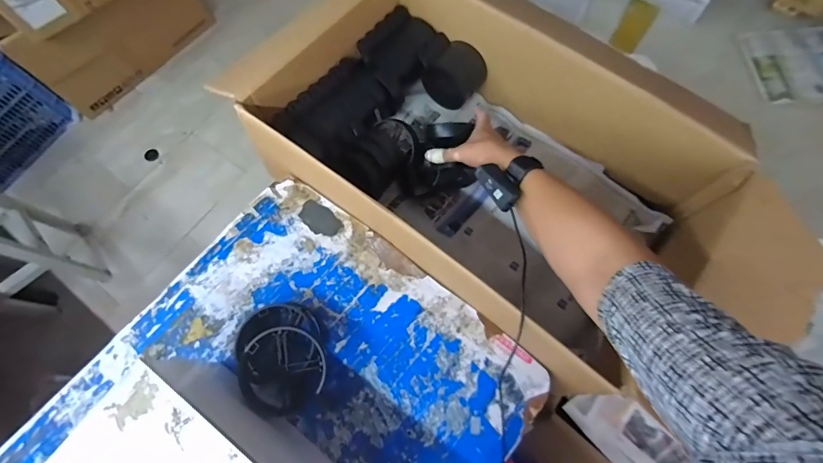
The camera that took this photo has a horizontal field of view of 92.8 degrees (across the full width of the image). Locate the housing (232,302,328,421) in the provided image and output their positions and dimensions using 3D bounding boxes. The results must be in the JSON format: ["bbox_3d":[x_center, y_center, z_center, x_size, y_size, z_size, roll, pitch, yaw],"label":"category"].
[{"bbox_3d":[-0.160,0.157,0.492,0.097,0.084,0.123,-25,72,-8],"label":"housing"}]

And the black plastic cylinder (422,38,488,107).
[{"bbox_3d":[0.083,-0.290,0.734,0.094,0.087,0.078,39,75,13],"label":"black plastic cylinder"}]

